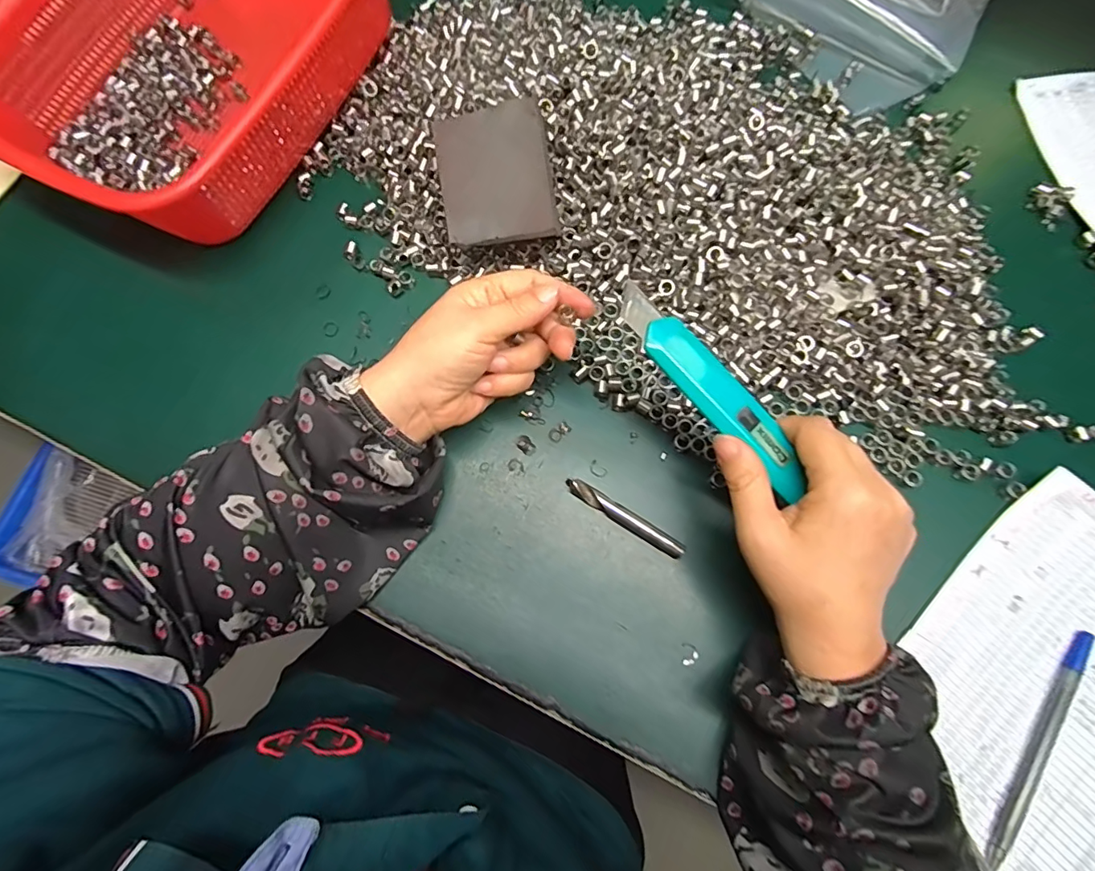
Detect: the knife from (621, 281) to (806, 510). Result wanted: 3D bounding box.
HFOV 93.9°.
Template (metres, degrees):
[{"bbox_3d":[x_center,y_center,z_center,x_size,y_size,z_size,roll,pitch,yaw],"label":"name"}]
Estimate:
[{"bbox_3d":[0.083,-0.025,0.256,0.029,0.011,0.126,-43,90,-12],"label":"knife"}]

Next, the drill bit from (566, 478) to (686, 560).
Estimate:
[{"bbox_3d":[0.047,0.049,0.311,0.079,0.012,0.011,32,76,8],"label":"drill bit"}]

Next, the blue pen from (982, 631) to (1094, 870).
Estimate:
[{"bbox_3d":[0.268,0.166,0.275,0.011,0.007,0.129,35,77,8],"label":"blue pen"}]

